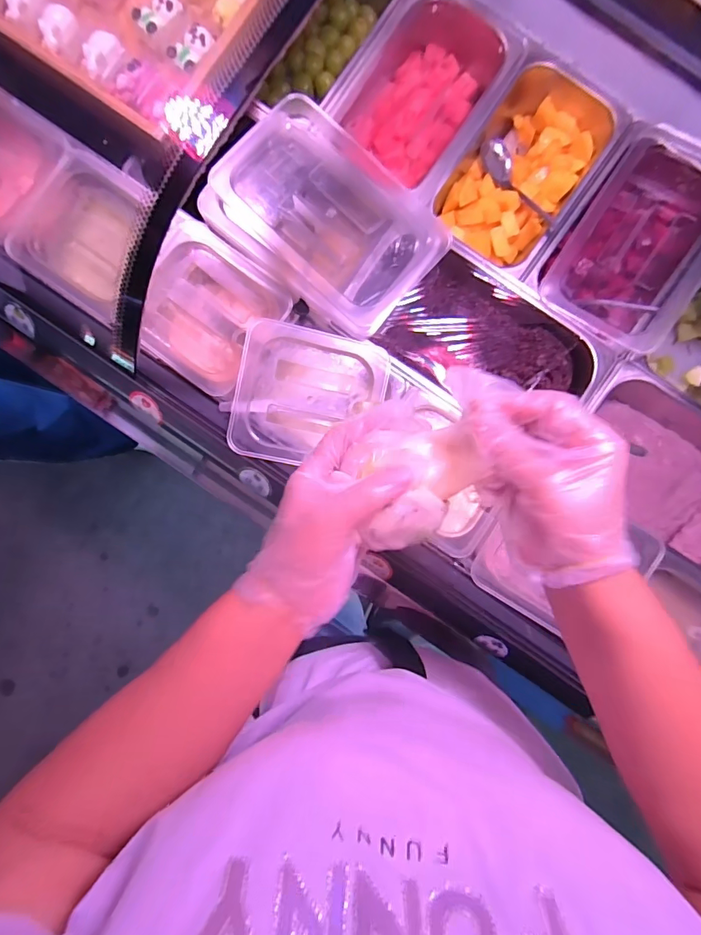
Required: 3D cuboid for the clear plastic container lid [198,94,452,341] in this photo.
[{"bbox_3d":[-0.029,-0.297,0.528,0.263,0.030,0.176,41,89,-1],"label":"clear plastic container lid"}]

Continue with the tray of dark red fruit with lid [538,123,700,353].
[{"bbox_3d":[0.359,-0.282,0.567,0.168,0.090,0.257,31,90,-1],"label":"tray of dark red fruit with lid"}]

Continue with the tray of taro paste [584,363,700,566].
[{"bbox_3d":[0.434,0.006,0.577,0.322,0.088,0.176,40,89,-1],"label":"tray of taro paste"}]

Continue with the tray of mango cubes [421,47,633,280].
[{"bbox_3d":[0.224,-0.384,0.582,0.168,0.083,0.271,35,89,-1],"label":"tray of mango cubes"}]

